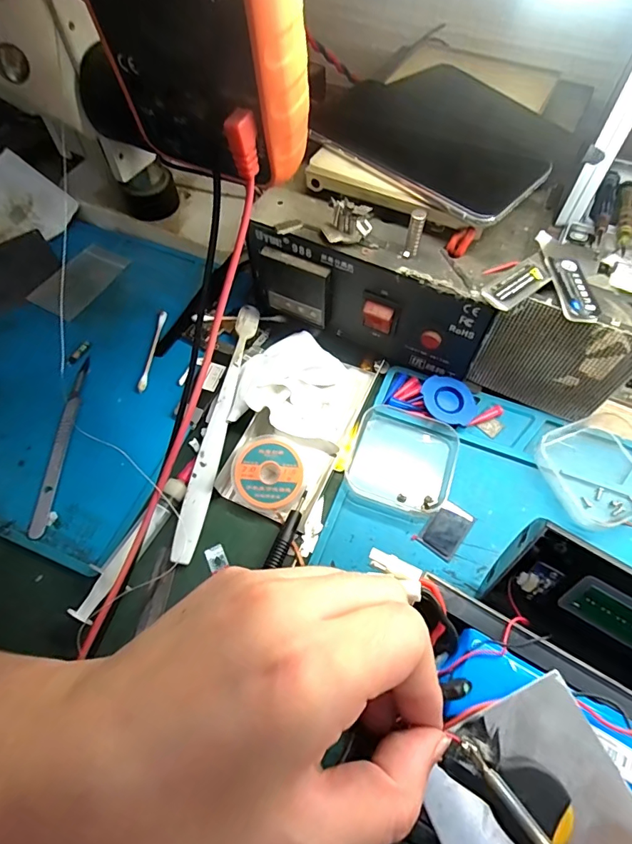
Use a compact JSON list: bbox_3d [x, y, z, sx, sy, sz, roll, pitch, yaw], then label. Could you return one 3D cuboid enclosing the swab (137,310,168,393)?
[{"bbox_3d":[-0.119,-0.053,0.327,0.006,0.004,0.072,4,61,4],"label":"swab"}]

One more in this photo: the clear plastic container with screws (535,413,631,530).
[{"bbox_3d":[0.178,0.027,0.272,0.076,0.014,0.062,-15,61,-6],"label":"clear plastic container with screws"}]

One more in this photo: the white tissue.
[{"bbox_3d":[-0.012,-0.026,0.301,0.078,0.021,0.075,16,63,11],"label":"white tissue"}]

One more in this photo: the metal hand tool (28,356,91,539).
[{"bbox_3d":[-0.166,0.011,0.292,0.011,0.004,0.126,-2,61,1],"label":"metal hand tool"}]

